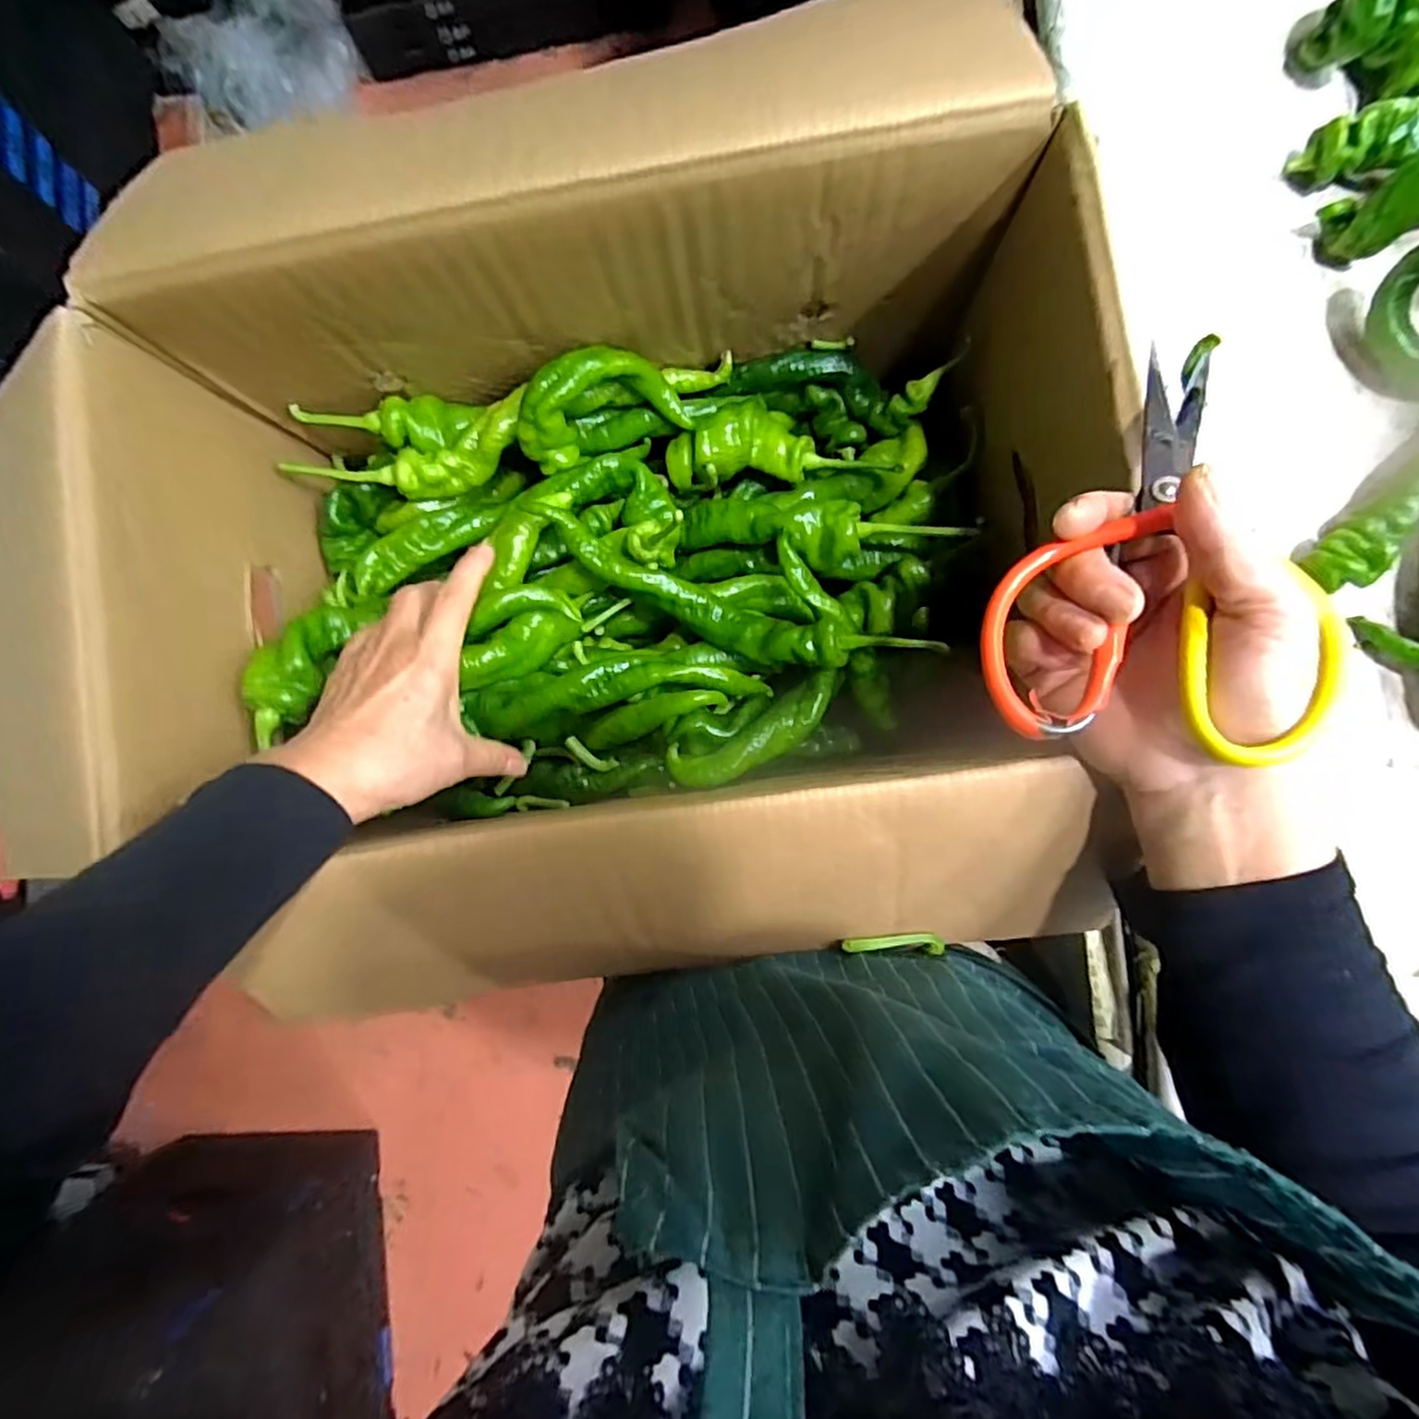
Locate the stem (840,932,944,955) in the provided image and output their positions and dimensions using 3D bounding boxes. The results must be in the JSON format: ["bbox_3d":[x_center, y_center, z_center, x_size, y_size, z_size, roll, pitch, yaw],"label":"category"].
[{"bbox_3d":[0.103,0.130,0.375,0.056,0.011,0.012,4,89,4],"label":"stem"}]

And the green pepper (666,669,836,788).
[{"bbox_3d":[0.031,0.016,0.417,0.115,0.023,0.034,-27,87,3],"label":"green pepper"}]

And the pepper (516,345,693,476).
[{"bbox_3d":[-0.075,-0.201,0.445,0.107,0.057,0.048,-24,87,3],"label":"pepper"}]

